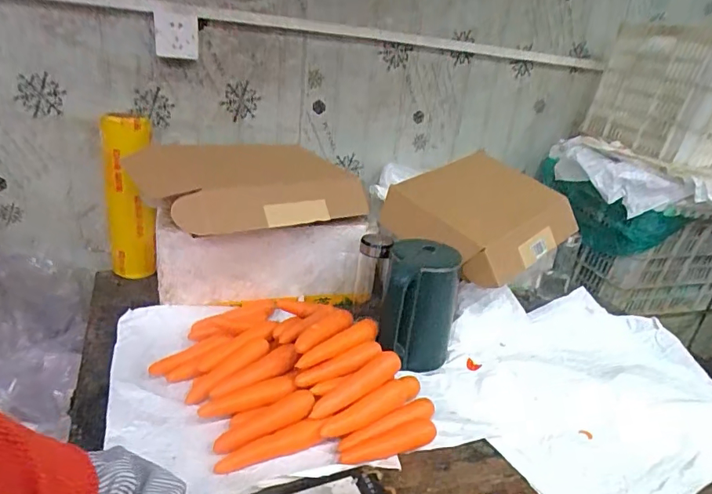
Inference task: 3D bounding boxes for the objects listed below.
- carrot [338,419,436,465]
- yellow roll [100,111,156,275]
[{"bbox_3d":[0.051,0.288,0.701,0.150,0.026,0.030,-6,25,-24],"label":"carrot"},{"bbox_3d":[-0.490,-0.098,1.042,0.100,0.353,0.092,-6,25,-28],"label":"yellow roll"}]

